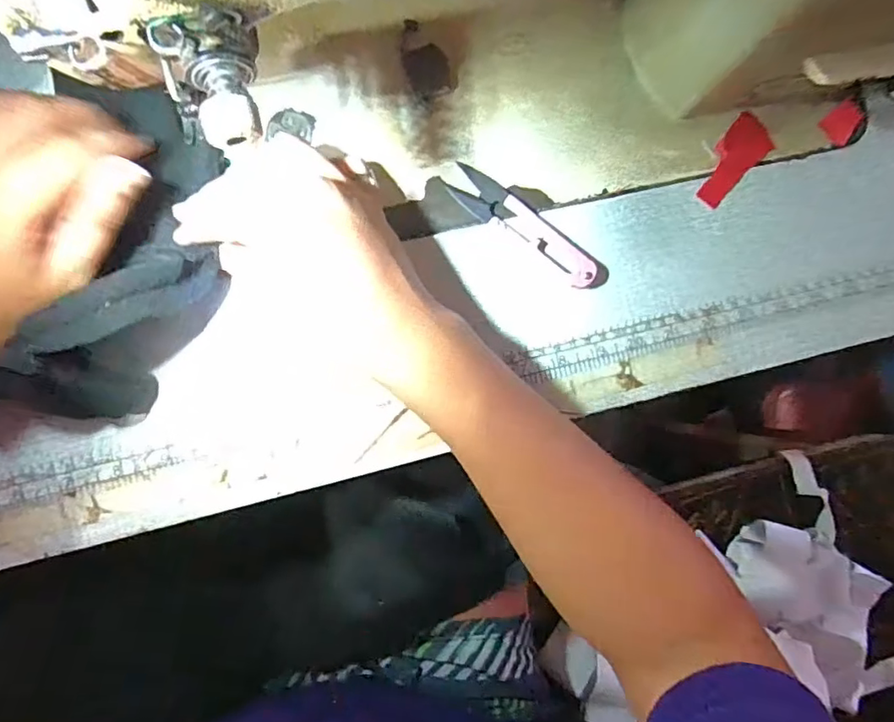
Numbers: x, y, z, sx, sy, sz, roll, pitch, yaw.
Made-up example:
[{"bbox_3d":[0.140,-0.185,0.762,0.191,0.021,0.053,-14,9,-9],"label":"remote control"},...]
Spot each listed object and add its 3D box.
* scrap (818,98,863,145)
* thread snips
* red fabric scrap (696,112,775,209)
[{"bbox_3d":[0.257,-0.154,0.366,0.026,0.005,0.021,-45,96,-6],"label":"scrap"},{"bbox_3d":[0.047,-0.080,0.336,0.098,0.010,0.024,36,85,-7],"label":"thread snips"},{"bbox_3d":[0.180,-0.127,0.358,0.062,0.004,0.030,-44,96,-6],"label":"red fabric scrap"}]

